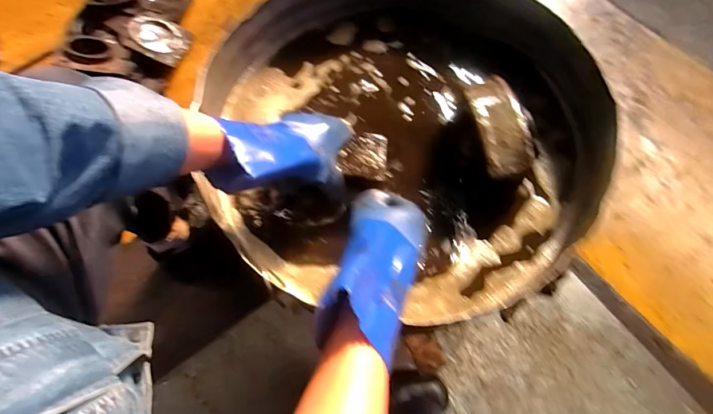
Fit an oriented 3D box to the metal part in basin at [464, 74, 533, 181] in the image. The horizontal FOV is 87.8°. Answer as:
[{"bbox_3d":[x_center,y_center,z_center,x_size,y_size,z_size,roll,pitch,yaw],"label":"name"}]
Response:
[{"bbox_3d":[0.197,-0.116,0.516,0.071,0.031,0.146,-13,72,-2],"label":"metal part in basin"}]

